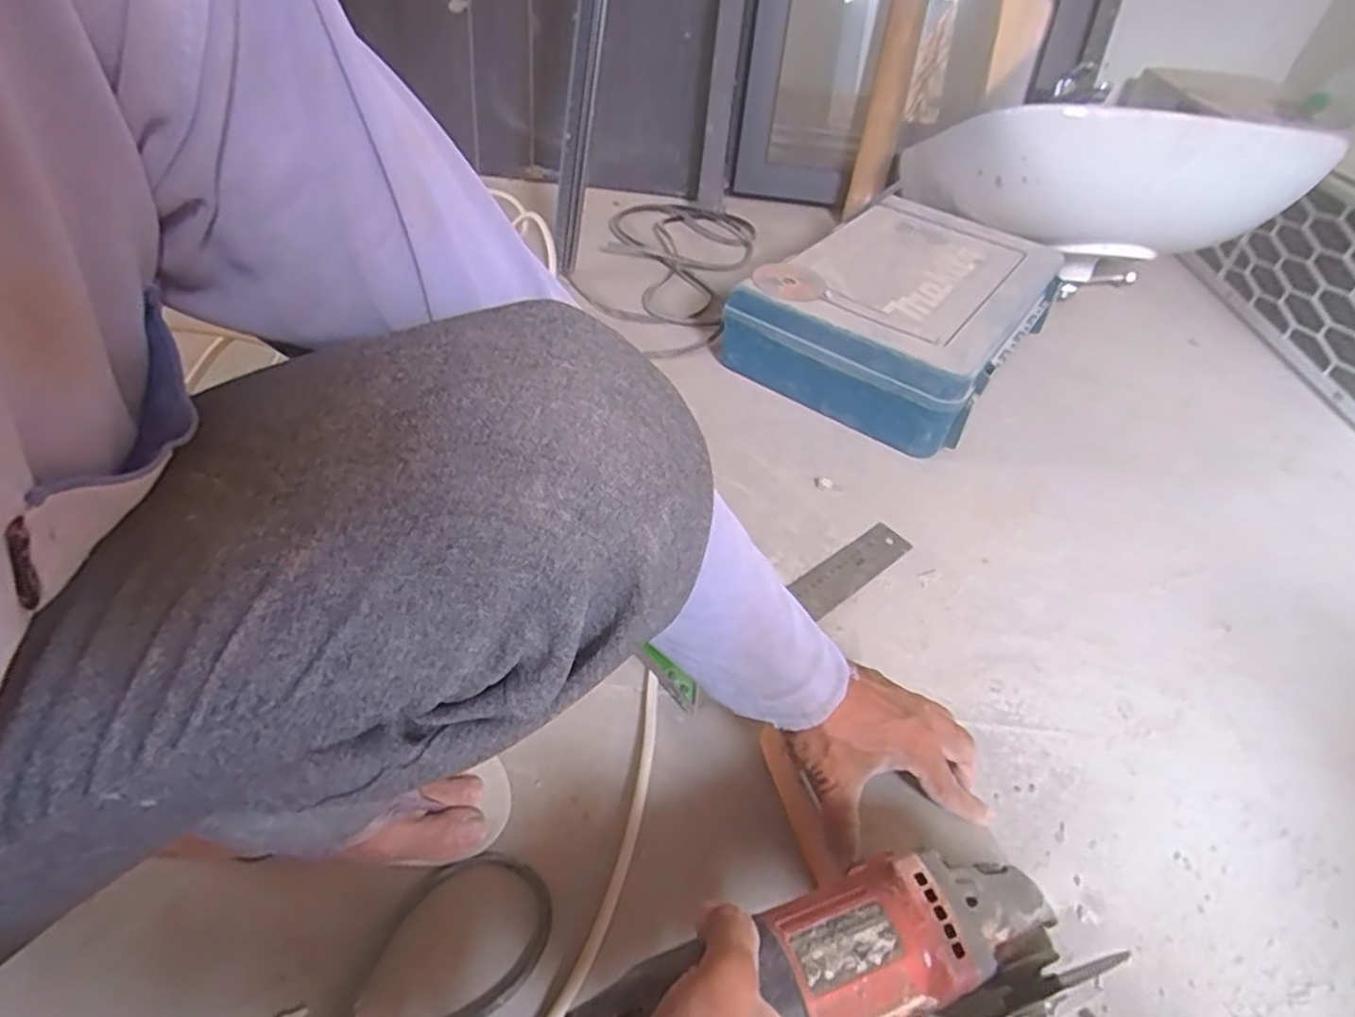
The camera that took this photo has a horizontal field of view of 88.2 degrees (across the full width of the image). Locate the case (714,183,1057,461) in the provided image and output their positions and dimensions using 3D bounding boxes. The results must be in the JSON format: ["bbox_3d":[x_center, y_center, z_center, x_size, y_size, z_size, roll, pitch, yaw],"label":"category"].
[{"bbox_3d":[0.306,-0.266,0.950,0.303,0.127,0.426,30,48,22],"label":"case"}]

